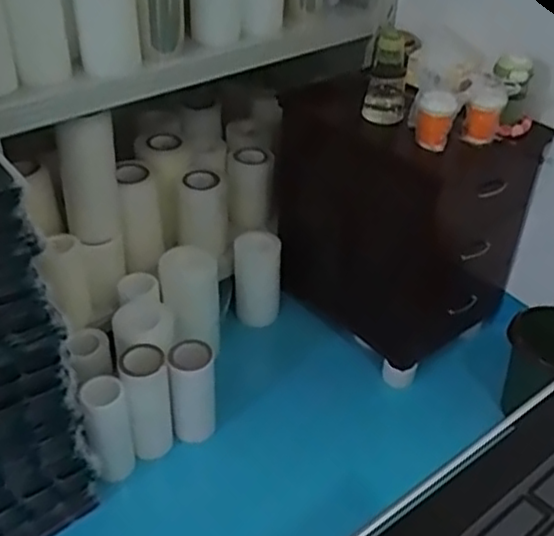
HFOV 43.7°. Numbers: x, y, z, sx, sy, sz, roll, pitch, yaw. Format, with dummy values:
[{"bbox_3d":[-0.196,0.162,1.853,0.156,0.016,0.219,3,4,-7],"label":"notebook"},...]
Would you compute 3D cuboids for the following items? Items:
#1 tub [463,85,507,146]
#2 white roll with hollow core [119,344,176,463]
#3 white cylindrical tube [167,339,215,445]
[{"bbox_3d":[0.487,-0.362,1.618,0.076,0.132,0.067,15,40,15],"label":"tub"},{"bbox_3d":[-0.302,0.320,1.627,0.106,0.286,0.101,-7,39,-12],"label":"white roll with hollow core"},{"bbox_3d":[-0.203,0.308,1.678,0.103,0.261,0.085,-1,38,-4],"label":"white cylindrical tube"}]

